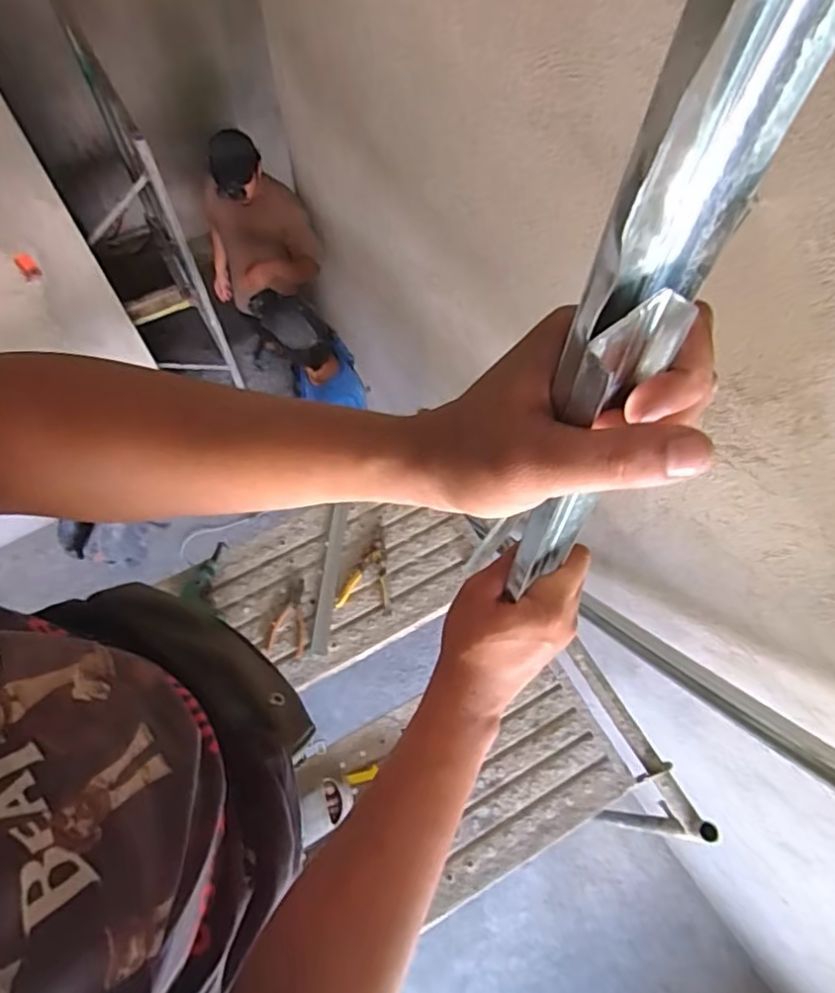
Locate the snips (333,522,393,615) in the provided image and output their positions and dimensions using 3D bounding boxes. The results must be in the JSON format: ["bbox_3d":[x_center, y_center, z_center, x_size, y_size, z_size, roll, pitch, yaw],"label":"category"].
[{"bbox_3d":[-0.141,0.185,1.540,0.128,0.025,0.229,-6,64,-4],"label":"snips"}]

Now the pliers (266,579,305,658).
[{"bbox_3d":[-0.312,0.292,1.495,0.084,0.013,0.184,-1,64,-1],"label":"pliers"}]

